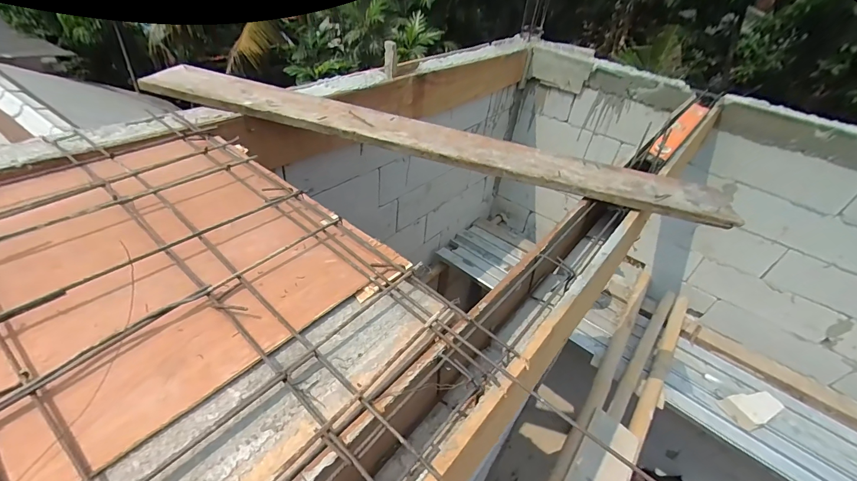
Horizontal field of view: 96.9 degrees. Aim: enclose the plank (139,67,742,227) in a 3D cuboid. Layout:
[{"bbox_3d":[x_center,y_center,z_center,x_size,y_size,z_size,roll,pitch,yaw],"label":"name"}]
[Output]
[{"bbox_3d":[-0.021,-0.258,0.978,1.468,0.039,0.160,15,39,6],"label":"plank"}]

